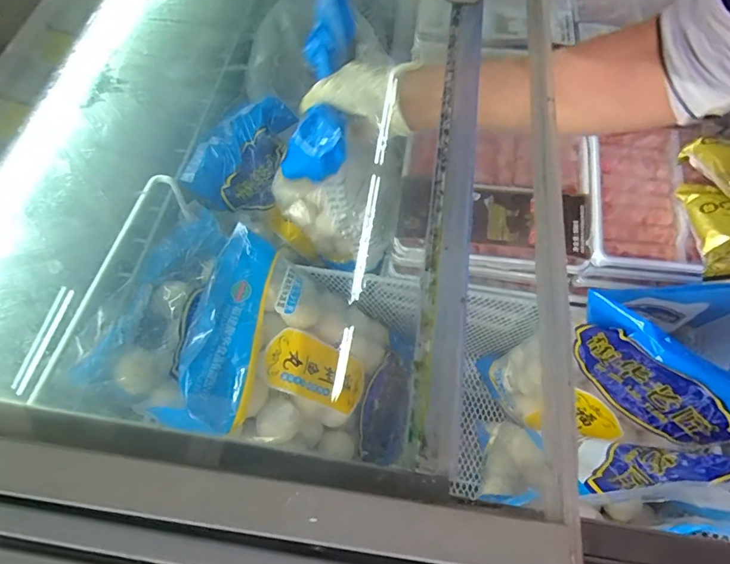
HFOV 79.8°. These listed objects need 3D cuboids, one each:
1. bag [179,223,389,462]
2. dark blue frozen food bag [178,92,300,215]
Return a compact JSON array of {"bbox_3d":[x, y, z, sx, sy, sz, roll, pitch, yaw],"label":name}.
[{"bbox_3d":[-0.083,0.090,0.517,0.246,0.087,0.229,22,58,-16],"label":"bag"},{"bbox_3d":[-0.163,-0.170,0.580,0.092,0.070,0.173,10,63,7],"label":"dark blue frozen food bag"}]

